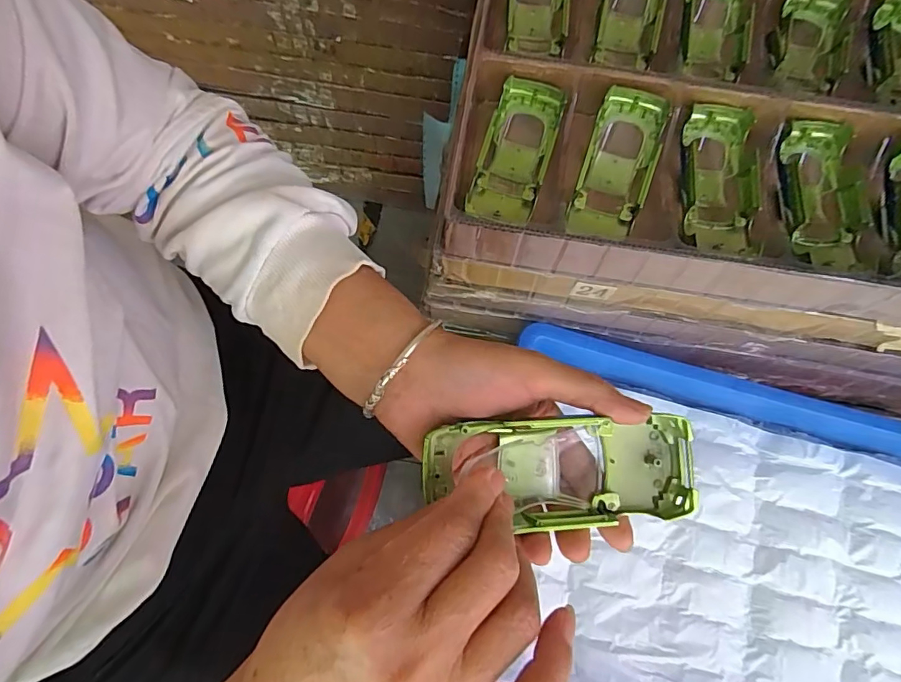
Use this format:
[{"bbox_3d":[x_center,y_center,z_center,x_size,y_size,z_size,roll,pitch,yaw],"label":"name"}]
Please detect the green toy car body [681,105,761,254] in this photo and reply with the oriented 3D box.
[{"bbox_3d":[0.214,-0.128,0.391,0.057,0.033,0.116,8,74,1],"label":"green toy car body"}]

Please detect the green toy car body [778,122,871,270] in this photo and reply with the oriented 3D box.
[{"bbox_3d":[0.294,-0.117,0.389,0.060,0.031,0.113,3,74,-1],"label":"green toy car body"}]

